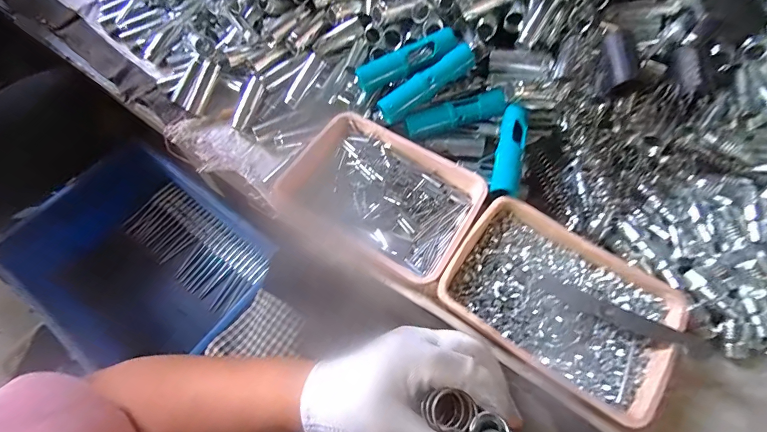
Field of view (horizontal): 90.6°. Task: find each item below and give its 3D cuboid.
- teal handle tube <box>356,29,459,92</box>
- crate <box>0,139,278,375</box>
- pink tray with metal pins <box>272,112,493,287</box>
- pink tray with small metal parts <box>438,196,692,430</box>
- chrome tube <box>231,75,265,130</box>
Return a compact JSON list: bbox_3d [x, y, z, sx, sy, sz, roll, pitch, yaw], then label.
[{"bbox_3d":[0.029,-0.180,0.445,0.122,0.026,0.027,-25,66,4],"label":"teal handle tube"},{"bbox_3d":[-0.447,0.068,0.689,0.391,0.121,0.333,33,69,15],"label":"crate"},{"bbox_3d":[-0.004,-0.025,0.423,0.207,0.041,0.144,27,68,13],"label":"pink tray with metal pins"},{"bbox_3d":[0.168,0.078,0.364,0.199,0.031,0.136,32,69,15],"label":"pink tray with small metal parts"},{"bbox_3d":[-0.171,-0.141,0.481,0.016,0.012,0.070,21,84,10],"label":"chrome tube"}]

